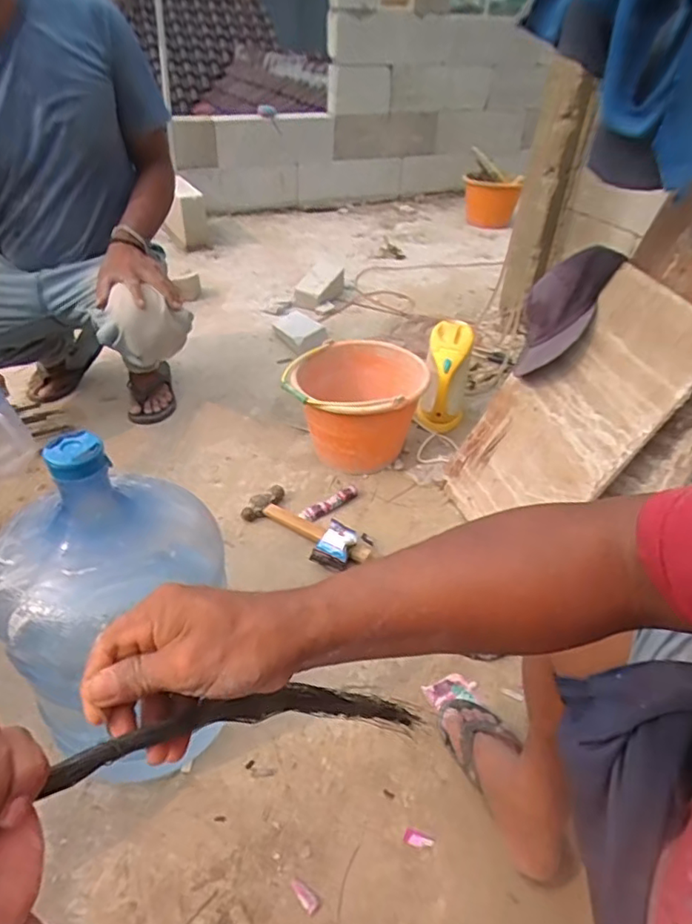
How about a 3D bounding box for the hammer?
[{"bbox_3d":[-0.072,0.131,1.182,0.285,0.041,0.097,21,42,21],"label":"hammer"}]

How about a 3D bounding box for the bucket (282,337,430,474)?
[{"bbox_3d":[0.021,-0.115,1.359,0.288,0.234,0.288,2,39,-2],"label":"bucket"}]

